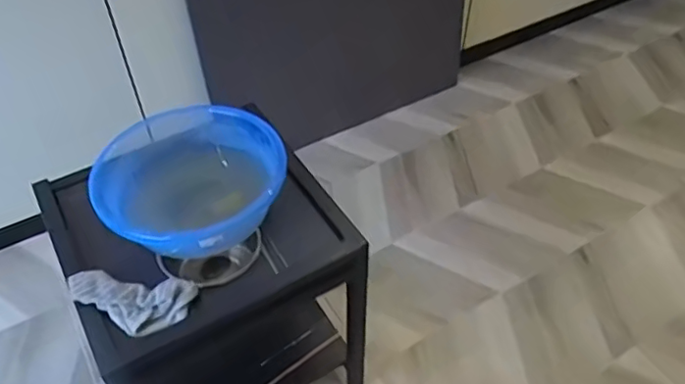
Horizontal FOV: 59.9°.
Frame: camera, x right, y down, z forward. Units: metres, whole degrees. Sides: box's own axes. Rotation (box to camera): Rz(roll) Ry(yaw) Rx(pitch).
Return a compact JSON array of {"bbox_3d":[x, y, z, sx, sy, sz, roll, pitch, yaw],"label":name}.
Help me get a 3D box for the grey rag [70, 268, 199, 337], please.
[{"bbox_3d":[-0.330,0.174,0.917,0.187,0.034,0.092,5,46,5],"label":"grey rag"}]

